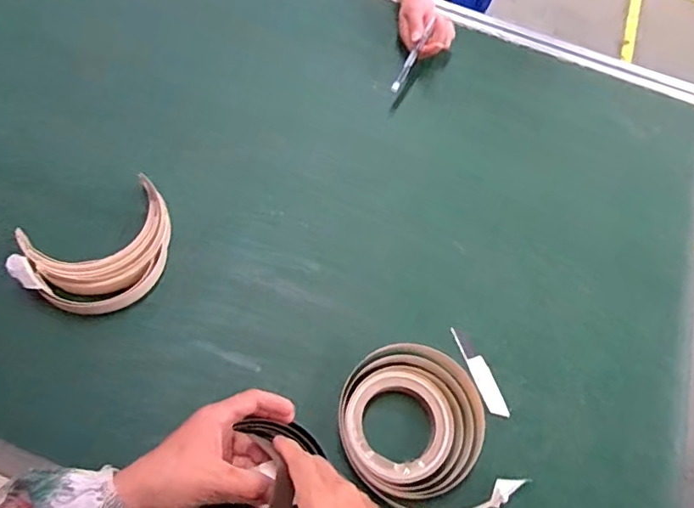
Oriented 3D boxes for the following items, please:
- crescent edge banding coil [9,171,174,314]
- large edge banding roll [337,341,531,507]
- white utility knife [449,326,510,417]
[{"bbox_3d":[-0.278,-0.001,0.584,0.168,0.041,0.129,-16,65,-15],"label":"crescent edge banding coil"},{"bbox_3d":[0.071,0.180,0.535,0.149,0.034,0.175,-13,65,-13],"label":"large edge banding roll"},{"bbox_3d":[0.146,0.130,0.581,0.022,0.009,0.105,-16,65,-15],"label":"white utility knife"}]

